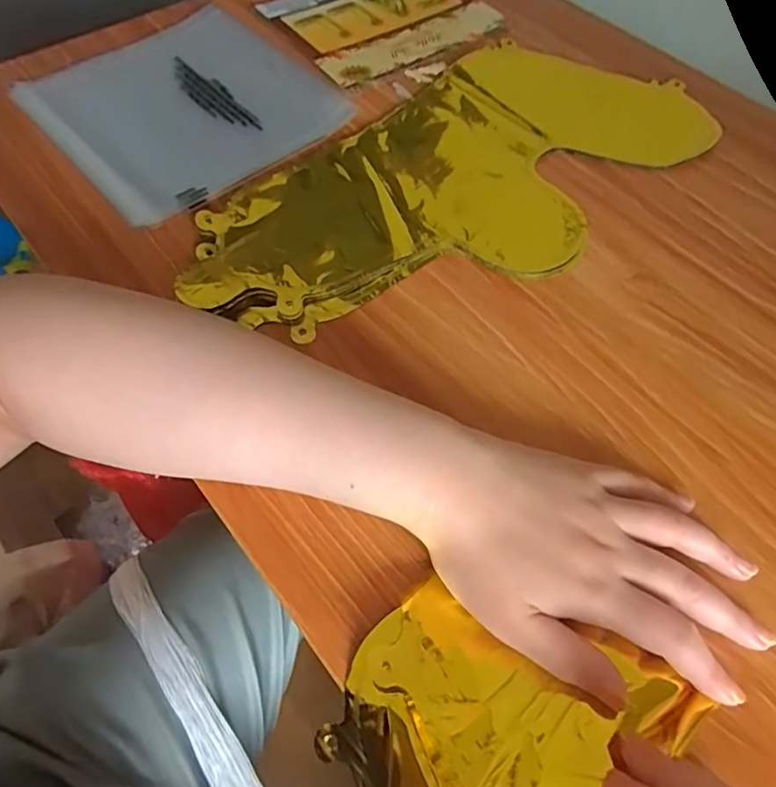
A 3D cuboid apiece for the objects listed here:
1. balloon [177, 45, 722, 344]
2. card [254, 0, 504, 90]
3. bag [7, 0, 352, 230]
[{"bbox_3d":[0.045,-0.157,0.406,0.391,0.017,0.194,-35,66,-18],"label":"balloon"},{"bbox_3d":[-0.004,-0.354,0.519,0.178,0.009,0.147,-31,65,-17],"label":"card"},{"bbox_3d":[-0.164,-0.240,0.449,0.201,0.014,0.197,-33,66,-18],"label":"bag"}]

